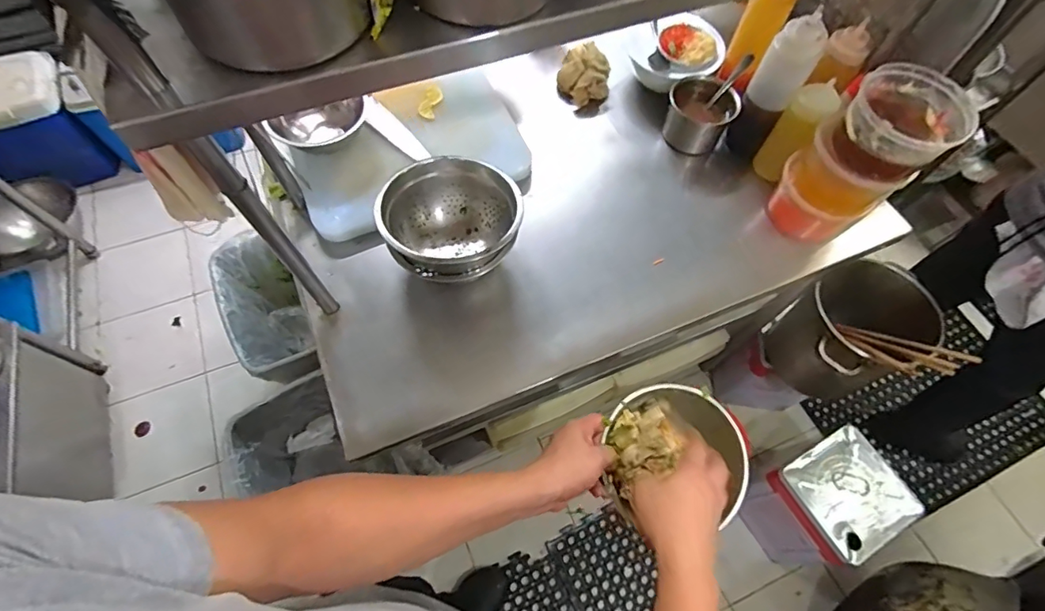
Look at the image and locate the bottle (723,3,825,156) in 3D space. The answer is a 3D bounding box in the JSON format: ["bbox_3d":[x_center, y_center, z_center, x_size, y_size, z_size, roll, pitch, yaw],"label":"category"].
[{"bbox_3d":[0.420,-0.359,0.825,0.076,0.230,0.068,34,67,14],"label":"bottle"}]

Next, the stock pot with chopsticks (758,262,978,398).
[{"bbox_3d":[0.753,0.067,1.134,0.250,0.289,0.280,-2,64,-2],"label":"stock pot with chopsticks"}]

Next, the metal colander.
[{"bbox_3d":[-0.109,-0.120,0.758,0.193,0.128,0.202,1,63,-1],"label":"metal colander"}]

